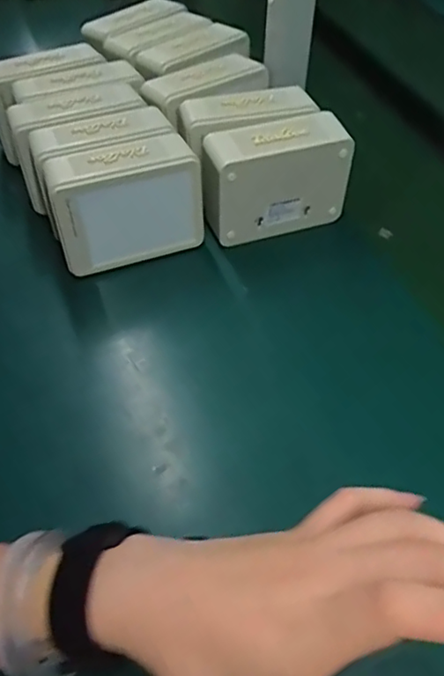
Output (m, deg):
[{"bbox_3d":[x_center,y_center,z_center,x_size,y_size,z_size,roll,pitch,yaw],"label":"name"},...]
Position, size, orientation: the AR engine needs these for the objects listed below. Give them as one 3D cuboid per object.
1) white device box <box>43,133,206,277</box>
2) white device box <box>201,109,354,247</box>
[{"bbox_3d":[-0.092,-0.130,0.564,0.142,0.104,0.065,-12,50,-11],"label":"white device box"},{"bbox_3d":[0.051,-0.157,0.583,0.143,0.105,0.056,-10,50,-8],"label":"white device box"}]

